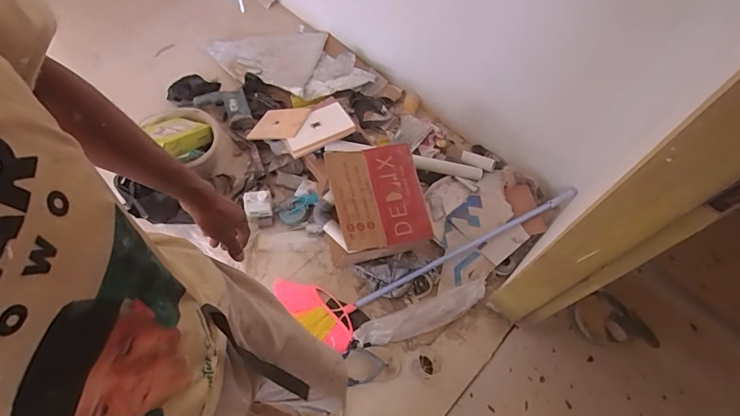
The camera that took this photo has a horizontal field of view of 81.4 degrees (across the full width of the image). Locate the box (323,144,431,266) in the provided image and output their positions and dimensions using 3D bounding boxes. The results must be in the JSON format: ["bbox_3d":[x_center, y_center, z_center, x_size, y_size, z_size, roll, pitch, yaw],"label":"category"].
[{"bbox_3d":[0.006,0.019,1.393,0.293,0.311,0.311,-11,65,-9],"label":"box"}]

